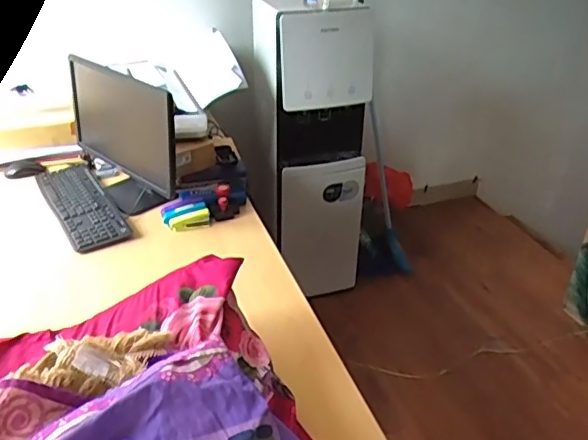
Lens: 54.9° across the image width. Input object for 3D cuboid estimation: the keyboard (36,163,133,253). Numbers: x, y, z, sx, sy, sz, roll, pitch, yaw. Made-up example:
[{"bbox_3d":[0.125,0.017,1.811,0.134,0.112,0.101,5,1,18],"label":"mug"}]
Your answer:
[{"bbox_3d":[-0.577,-0.052,1.523,0.144,0.016,0.484,-19,36,-27],"label":"keyboard"}]

